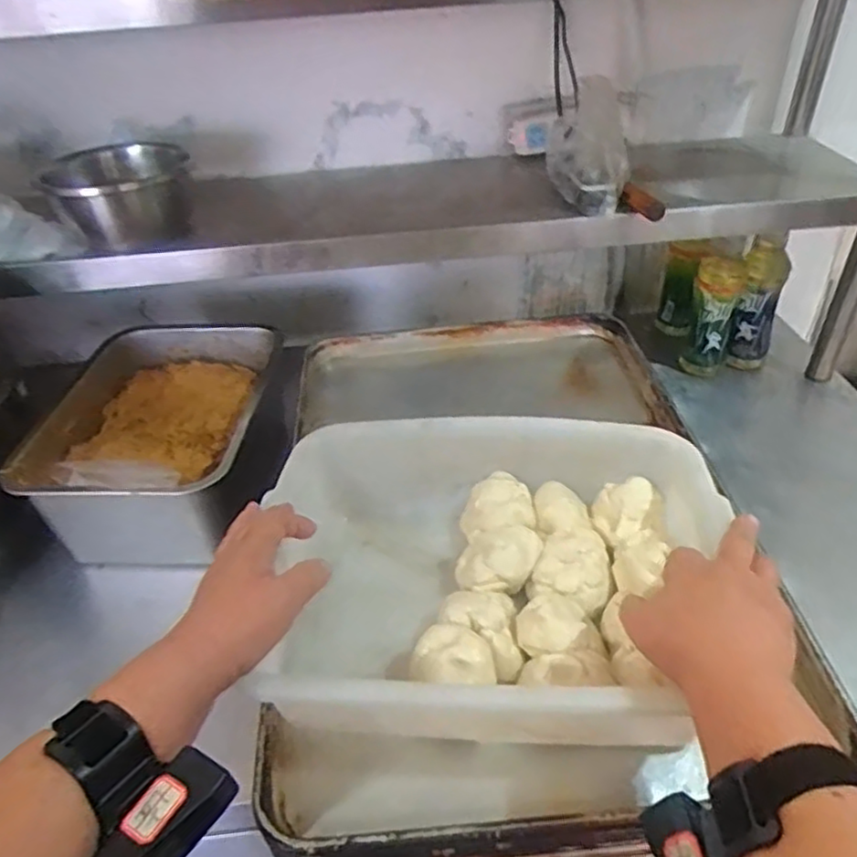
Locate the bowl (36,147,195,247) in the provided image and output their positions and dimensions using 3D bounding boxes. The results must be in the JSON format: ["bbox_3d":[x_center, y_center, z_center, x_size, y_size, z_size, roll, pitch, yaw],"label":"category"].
[{"bbox_3d":[-0.404,-0.309,0.903,0.150,0.098,0.165,-2,38,2],"label":"bowl"}]

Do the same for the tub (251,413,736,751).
[{"bbox_3d":[0.043,0.110,0.550,0.339,0.108,0.263,4,39,10],"label":"tub"}]

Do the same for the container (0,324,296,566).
[{"bbox_3d":[-0.336,0.004,0.884,0.261,0.164,0.368,-3,38,1],"label":"container"}]

